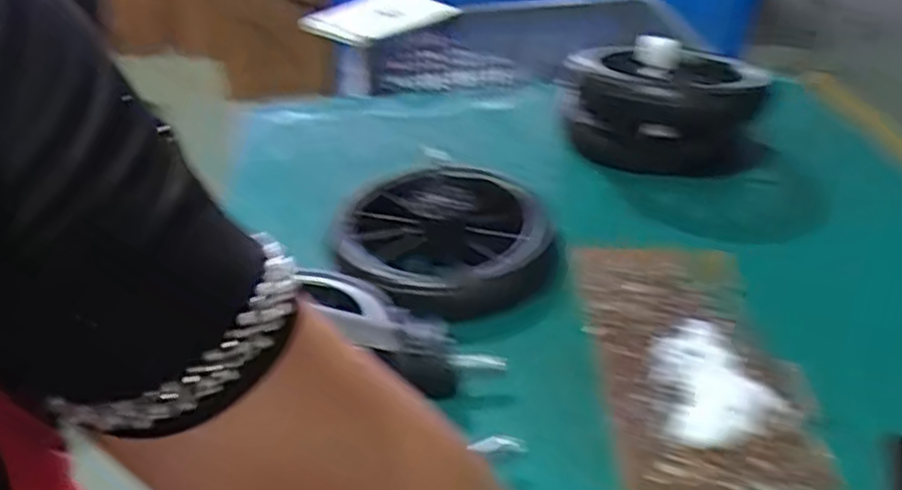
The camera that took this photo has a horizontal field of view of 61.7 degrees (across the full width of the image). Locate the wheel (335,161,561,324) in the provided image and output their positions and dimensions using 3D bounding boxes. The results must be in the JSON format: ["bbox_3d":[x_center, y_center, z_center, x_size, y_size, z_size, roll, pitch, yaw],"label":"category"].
[{"bbox_3d":[0.000,-0.014,0.763,0.215,0.037,0.208,2,35,7],"label":"wheel"}]

